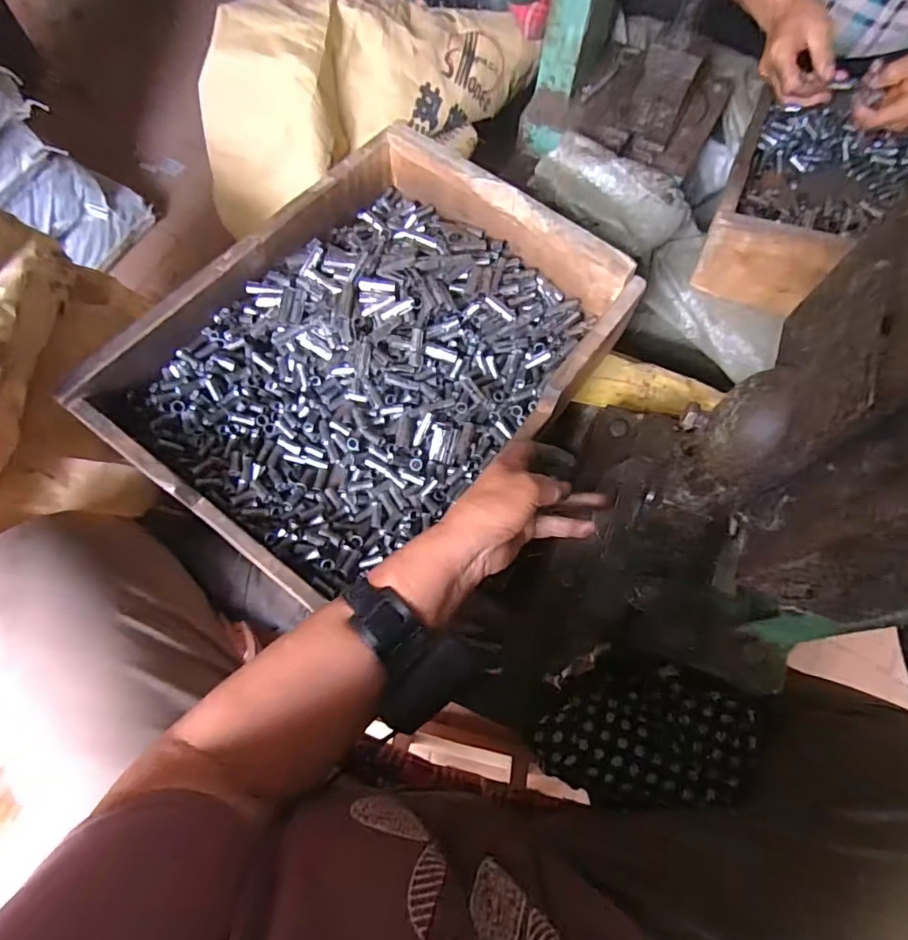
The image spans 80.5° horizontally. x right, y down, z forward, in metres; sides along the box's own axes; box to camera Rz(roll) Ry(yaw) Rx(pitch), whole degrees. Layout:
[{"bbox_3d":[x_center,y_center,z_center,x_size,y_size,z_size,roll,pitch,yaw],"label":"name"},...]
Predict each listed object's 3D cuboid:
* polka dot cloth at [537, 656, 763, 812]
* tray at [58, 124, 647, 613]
[{"bbox_3d":[0.168,0.235,0.480,0.190,0.038,0.118,3,69,-1],"label":"polka dot cloth"},{"bbox_3d":[-0.078,-0.110,0.532,0.330,0.104,0.424,36,72,12],"label":"tray"}]

